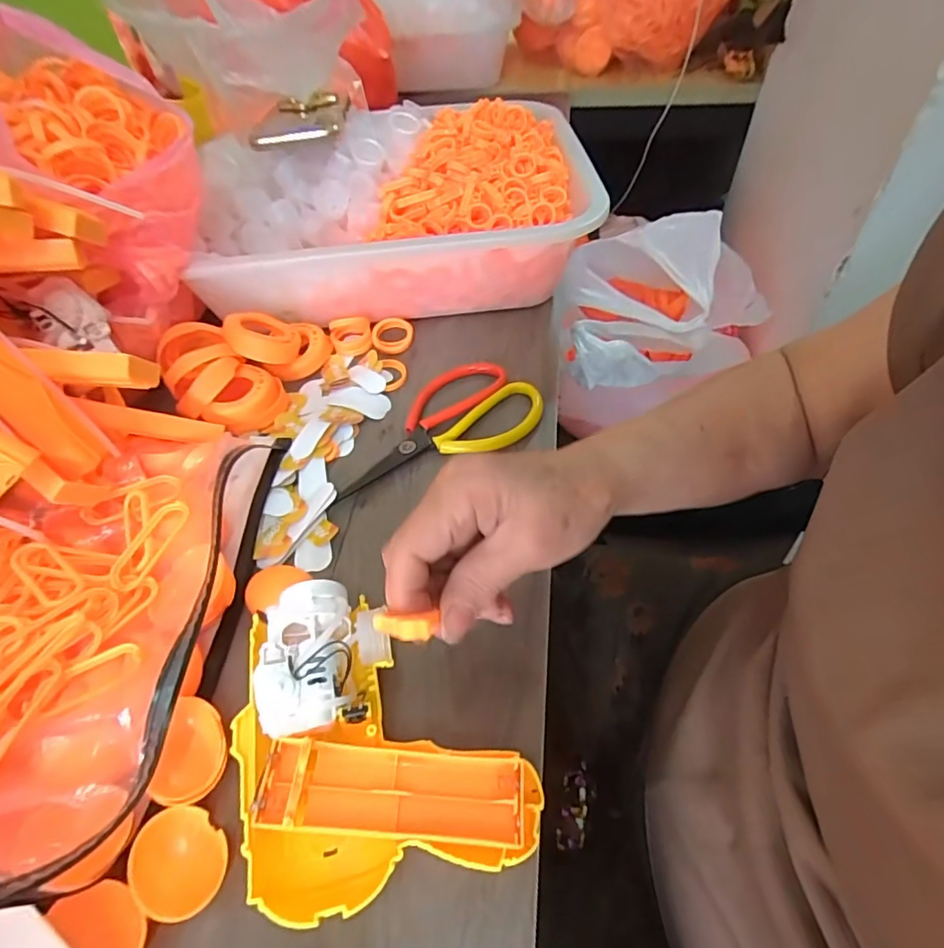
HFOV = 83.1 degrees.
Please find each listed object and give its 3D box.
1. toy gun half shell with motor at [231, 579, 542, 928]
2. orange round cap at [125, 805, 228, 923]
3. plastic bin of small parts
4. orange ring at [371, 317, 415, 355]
[{"bbox_3d":[-0.043,0.115,0.251,0.121,0.044,0.131,-12,51,-6],"label":"toy gun half shell with motor"},{"bbox_3d":[-0.126,0.166,0.228,0.042,0.011,0.035,19,55,18],"label":"orange round cap"},{"bbox_3d":[-0.067,-0.238,0.495,0.334,0.107,0.238,-8,51,-3],"label":"plastic bin of small parts"},{"bbox_3d":[-0.070,-0.122,0.469,0.036,0.005,0.037,3,63,-5],"label":"orange ring"}]

